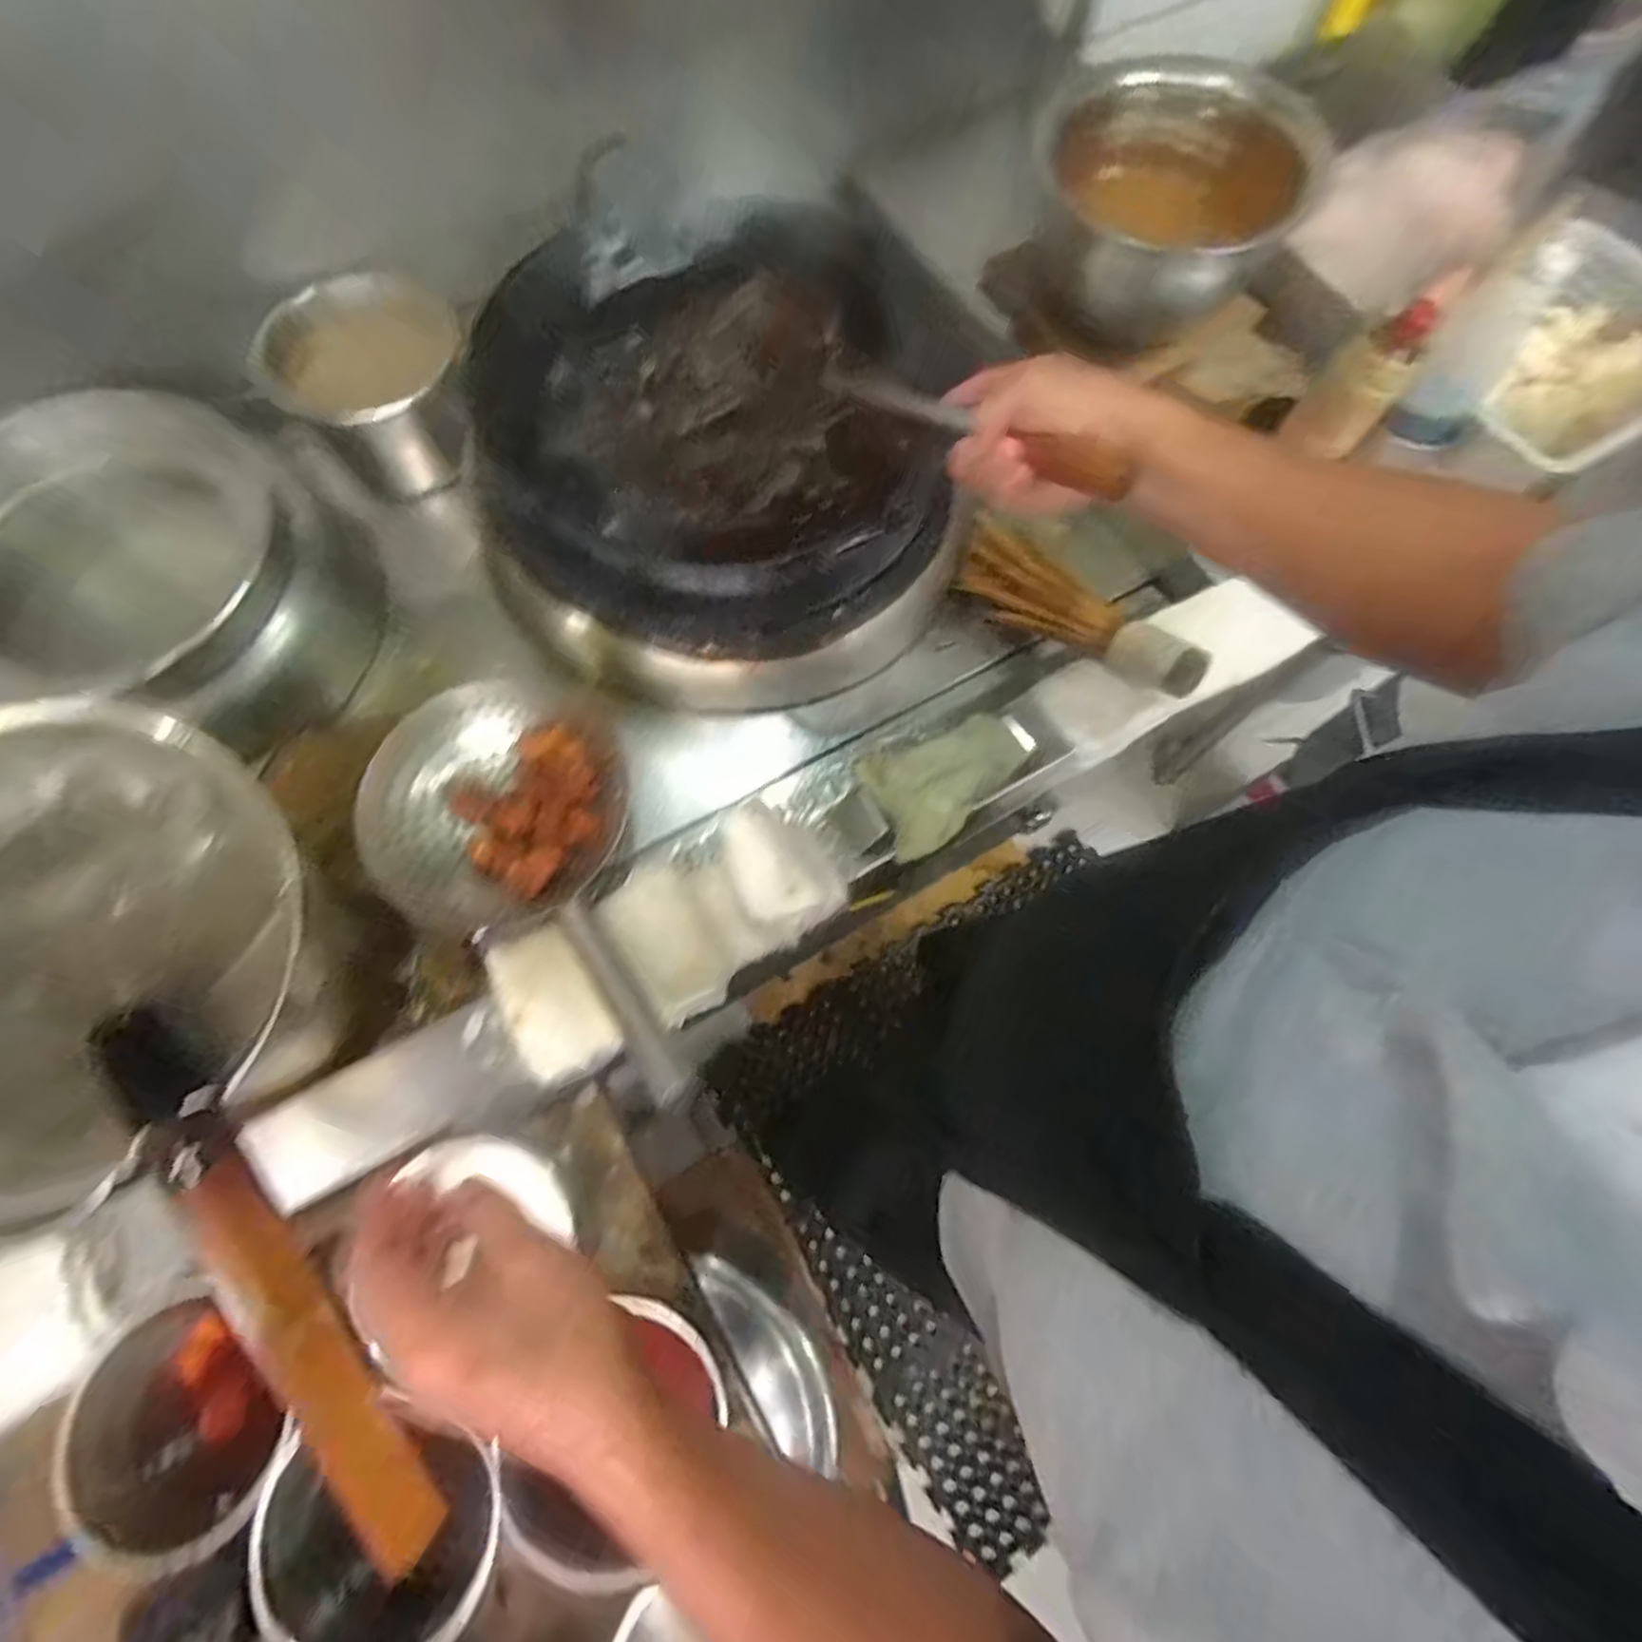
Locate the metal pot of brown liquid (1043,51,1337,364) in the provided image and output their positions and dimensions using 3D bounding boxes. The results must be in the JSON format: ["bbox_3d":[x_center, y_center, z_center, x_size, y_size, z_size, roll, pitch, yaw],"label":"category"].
[{"bbox_3d":[0.359,-0.649,0.801,0.272,0.151,0.299,0,70,-1],"label":"metal pot of brown liquid"}]

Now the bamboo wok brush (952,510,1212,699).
[{"bbox_3d":[0.251,-0.205,0.732,0.083,0.068,0.270,-40,62,-14],"label":"bamboo wok brush"}]

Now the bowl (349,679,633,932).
[{"bbox_3d":[-0.292,-0.010,0.678,0.209,0.070,0.214,29,80,4],"label":"bowl"}]

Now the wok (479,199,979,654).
[{"bbox_3d":[-0.092,-0.373,0.710,0.381,0.139,0.399,0,70,-1],"label":"wok"}]

